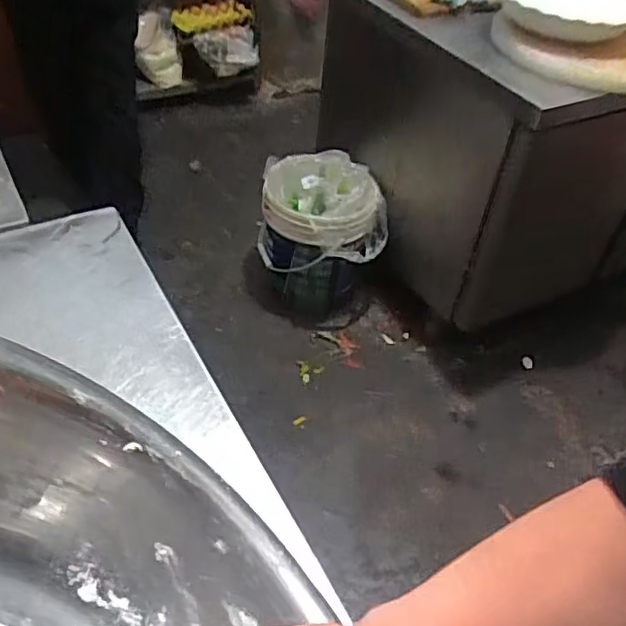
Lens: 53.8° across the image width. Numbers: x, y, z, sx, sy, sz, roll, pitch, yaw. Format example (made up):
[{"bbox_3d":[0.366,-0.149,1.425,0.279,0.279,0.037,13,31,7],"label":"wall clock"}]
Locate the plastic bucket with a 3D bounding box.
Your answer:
[{"bbox_3d":[0.022,-0.210,1.755,0.315,0.398,0.315,2,45,-2],"label":"plastic bucket"}]

